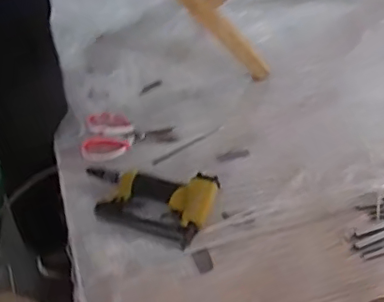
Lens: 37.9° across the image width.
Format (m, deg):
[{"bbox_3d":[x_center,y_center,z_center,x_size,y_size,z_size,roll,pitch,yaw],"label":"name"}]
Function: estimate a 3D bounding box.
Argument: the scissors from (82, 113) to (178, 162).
[{"bbox_3d":[-0.125,-0.028,1.092,0.175,0.022,0.117,1,55,5],"label":"scissors"}]

